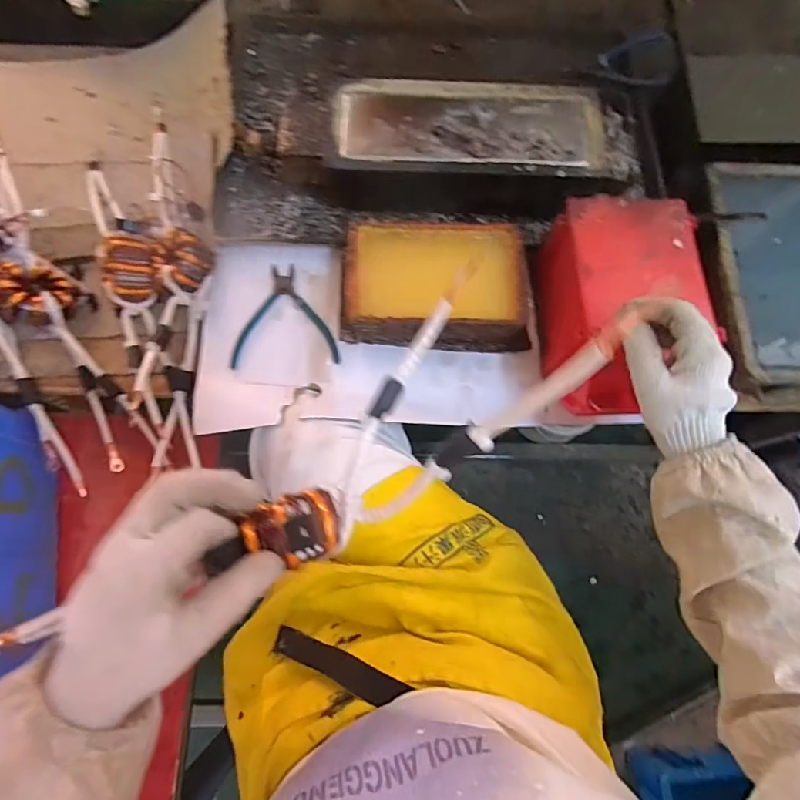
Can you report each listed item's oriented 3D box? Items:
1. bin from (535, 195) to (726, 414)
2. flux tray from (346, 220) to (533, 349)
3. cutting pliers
[{"bbox_3d":[0.242,-0.095,0.522,0.160,0.100,0.230,-3,73,-3],"label":"bin"},{"bbox_3d":[0.038,-0.138,0.560,0.208,0.064,0.135,-1,72,-2],"label":"flux tray"},{"bbox_3d":[-0.143,-0.106,0.581,0.123,0.006,0.135,-5,73,-3],"label":"cutting pliers"}]

